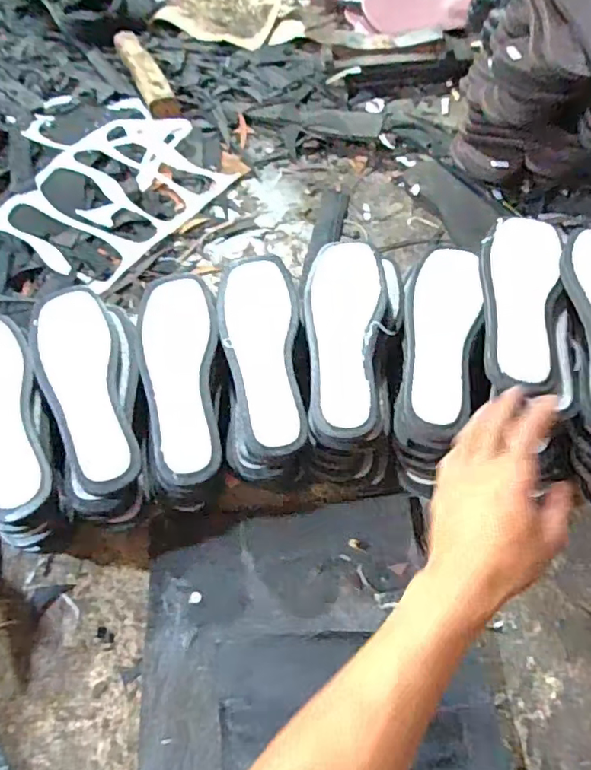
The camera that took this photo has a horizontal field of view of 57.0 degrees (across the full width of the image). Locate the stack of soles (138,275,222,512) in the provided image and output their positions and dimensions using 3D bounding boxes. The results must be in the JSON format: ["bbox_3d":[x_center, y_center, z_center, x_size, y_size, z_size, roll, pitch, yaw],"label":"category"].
[{"bbox_3d":[-0.128,0.004,0.616,0.090,0.093,0.263,-6,74,1],"label":"stack of soles"}]

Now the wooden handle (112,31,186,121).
[{"bbox_3d":[-0.277,-0.577,1.003,0.051,0.049,0.244,-24,60,-9],"label":"wooden handle"}]

